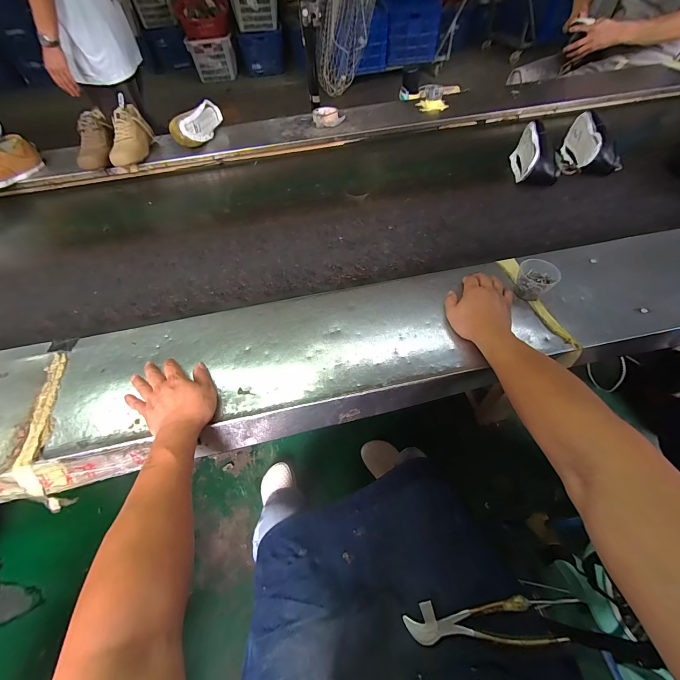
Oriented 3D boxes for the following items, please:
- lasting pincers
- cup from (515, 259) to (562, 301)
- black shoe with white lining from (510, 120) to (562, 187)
[{"bbox_3d":[0.178,0.369,0.418,0.185,0.017,0.045,-18,55,15],"label":"lasting pincers"},{"bbox_3d":[0.332,-0.100,0.551,0.065,0.054,0.058,35,64,23],"label":"cup"},{"bbox_3d":[0.520,-0.488,0.849,0.089,0.089,0.187,8,57,8],"label":"black shoe with white lining"}]

